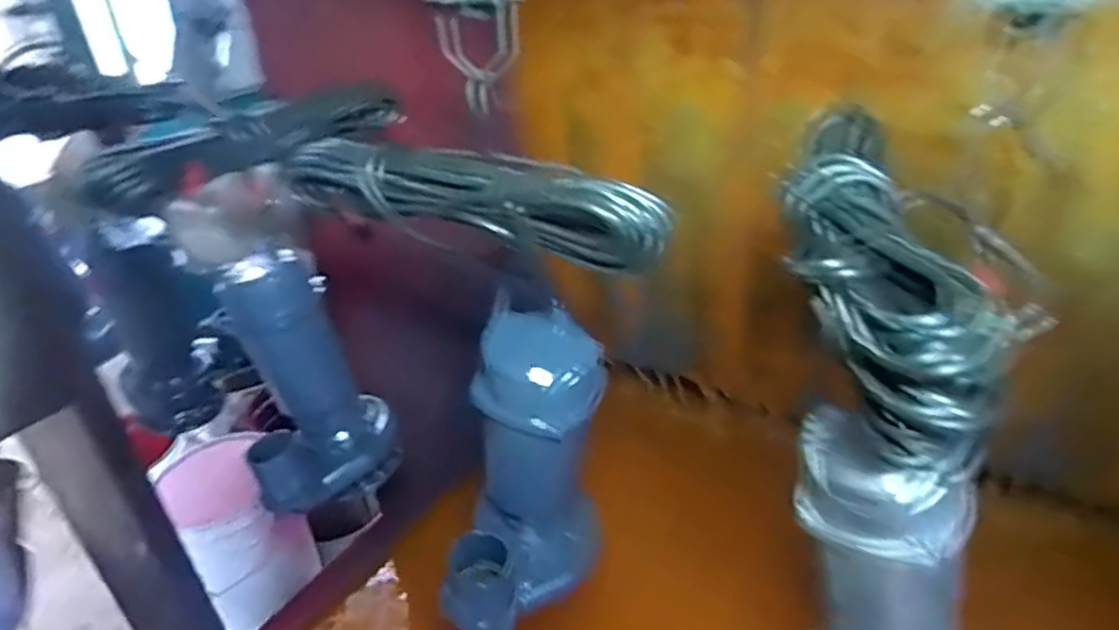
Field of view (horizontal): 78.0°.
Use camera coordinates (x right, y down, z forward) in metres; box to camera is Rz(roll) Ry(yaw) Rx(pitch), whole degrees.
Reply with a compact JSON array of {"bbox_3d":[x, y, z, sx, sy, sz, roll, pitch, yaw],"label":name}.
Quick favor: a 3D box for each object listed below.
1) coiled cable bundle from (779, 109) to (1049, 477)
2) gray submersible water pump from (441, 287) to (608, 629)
[{"bbox_3d":[0.202,-0.040,0.447,0.094,0.097,0.315,1,29,14],"label":"coiled cable bundle"},{"bbox_3d":[-0.039,0.179,0.805,0.183,0.346,0.202,-4,28,4],"label":"gray submersible water pump"}]

